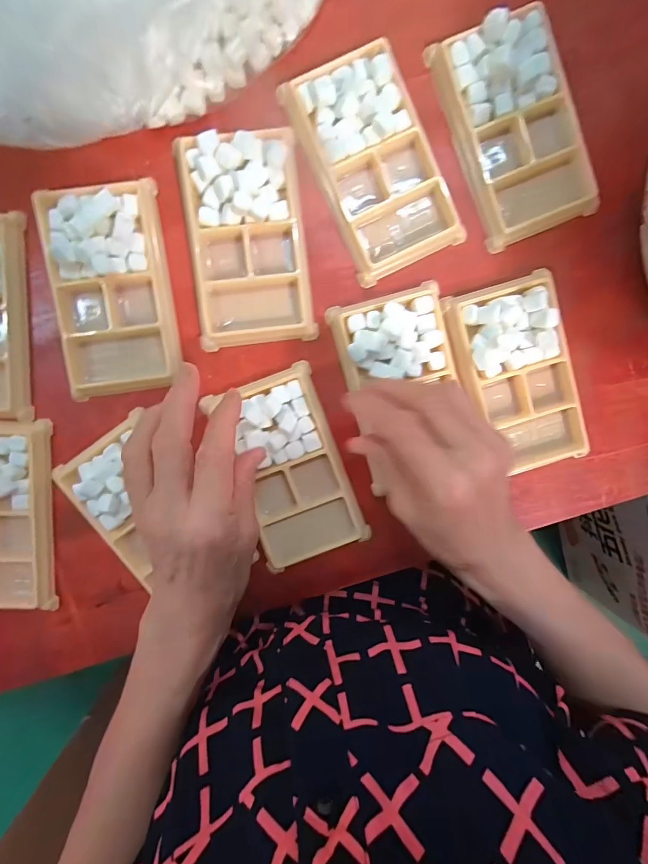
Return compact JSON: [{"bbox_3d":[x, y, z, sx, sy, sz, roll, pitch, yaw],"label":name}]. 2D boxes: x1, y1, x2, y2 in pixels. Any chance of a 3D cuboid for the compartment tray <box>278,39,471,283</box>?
[{"bbox_3d":[0.034,-0.176,0.266,0.075,0.026,0.131,-26,98,1],"label":"compartment tray"}]

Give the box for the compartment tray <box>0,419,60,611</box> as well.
[{"bbox_3d":[-0.232,0.060,0.279,0.073,0.019,0.134,2,98,-3],"label":"compartment tray"}]

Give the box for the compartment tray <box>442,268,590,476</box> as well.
[{"bbox_3d":[0.138,-0.037,0.283,0.075,0.017,0.135,-16,99,0],"label":"compartment tray"}]

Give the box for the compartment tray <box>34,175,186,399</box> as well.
[{"bbox_3d":[-0.141,-0.092,0.262,0.073,0.017,0.130,-6,98,-2],"label":"compartment tray"}]

